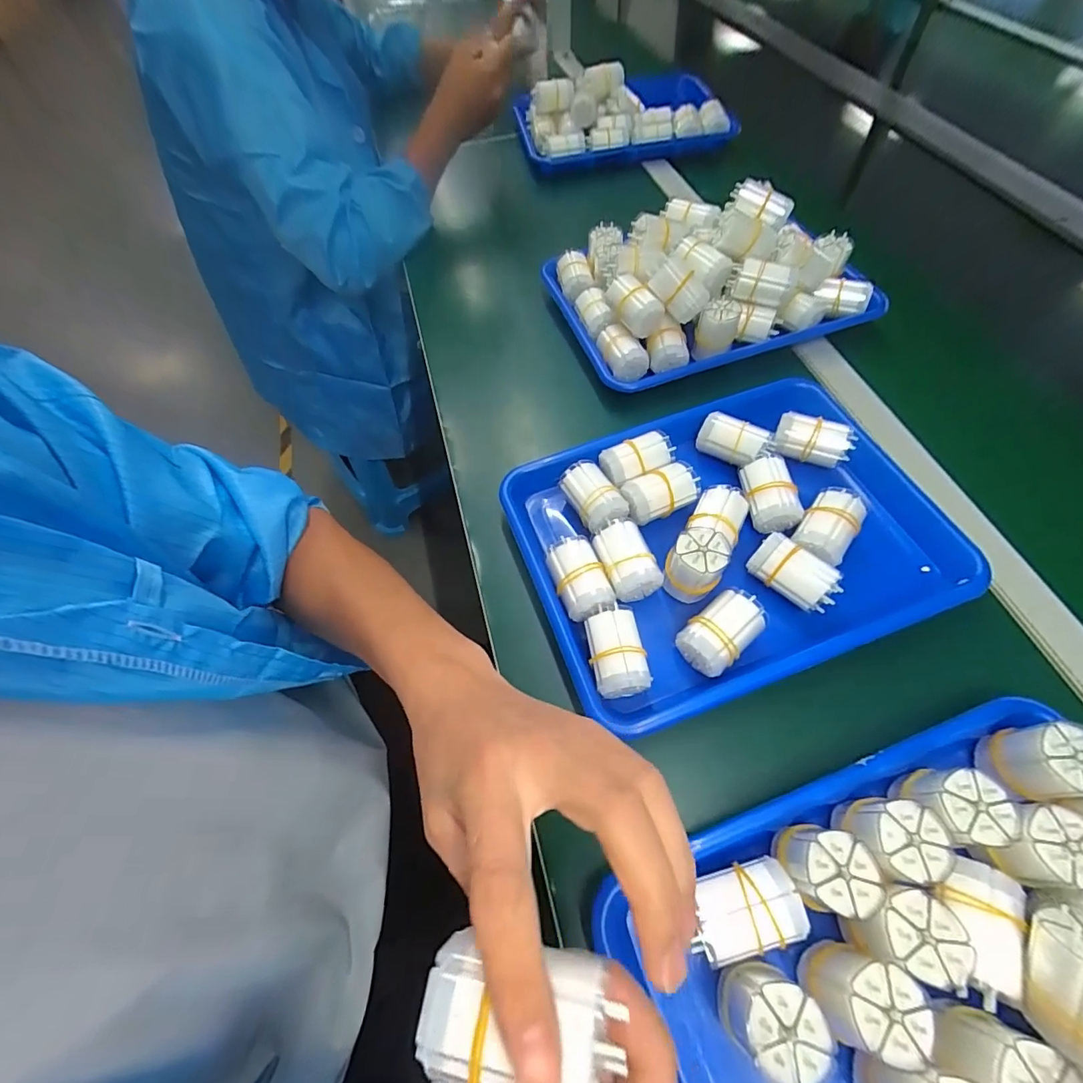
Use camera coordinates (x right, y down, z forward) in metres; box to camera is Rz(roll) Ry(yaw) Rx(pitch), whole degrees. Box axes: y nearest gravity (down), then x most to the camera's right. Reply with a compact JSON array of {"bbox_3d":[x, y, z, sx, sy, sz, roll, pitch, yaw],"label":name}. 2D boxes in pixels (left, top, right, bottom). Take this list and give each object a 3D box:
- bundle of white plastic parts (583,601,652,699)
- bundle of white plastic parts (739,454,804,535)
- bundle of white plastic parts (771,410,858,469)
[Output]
[{"bbox_3d":[0.053,0.080,0.354,0.037,0.034,0.062,-10,59,-4],"label":"bundle of white plastic parts"},{"bbox_3d":[0.195,-0.041,0.413,0.041,0.032,0.061,-2,59,2],"label":"bundle of white plastic parts"},{"bbox_3d":[0.241,-0.091,0.431,0.062,0.031,0.034,20,62,14],"label":"bundle of white plastic parts"}]

